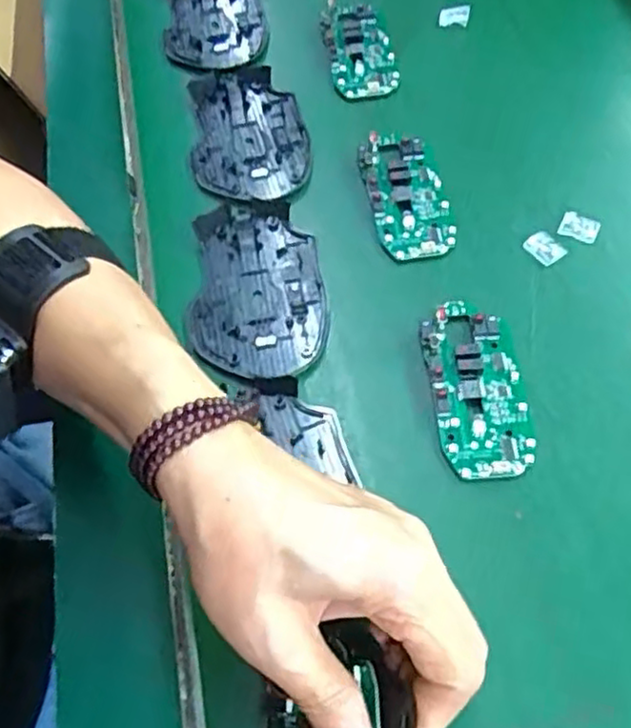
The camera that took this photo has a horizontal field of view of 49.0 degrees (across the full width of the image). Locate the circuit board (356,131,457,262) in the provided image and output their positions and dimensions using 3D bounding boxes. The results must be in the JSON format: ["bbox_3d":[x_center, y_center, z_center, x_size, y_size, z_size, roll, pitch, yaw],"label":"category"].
[{"bbox_3d":[0.054,-0.103,0.414,0.044,0.012,0.087,-11,61,-2],"label":"circuit board"}]

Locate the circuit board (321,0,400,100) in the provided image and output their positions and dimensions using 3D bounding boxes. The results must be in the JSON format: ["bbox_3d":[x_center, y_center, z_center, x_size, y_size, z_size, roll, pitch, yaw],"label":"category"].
[{"bbox_3d":[0.029,-0.216,0.474,0.043,0.016,0.081,-12,61,-3],"label":"circuit board"}]

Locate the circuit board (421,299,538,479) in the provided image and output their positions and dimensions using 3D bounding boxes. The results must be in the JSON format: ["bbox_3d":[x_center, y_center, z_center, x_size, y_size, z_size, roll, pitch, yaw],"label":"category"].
[{"bbox_3d":[0.081,0.009,0.349,0.045,0.013,0.097,-8,61,-1],"label":"circuit board"}]

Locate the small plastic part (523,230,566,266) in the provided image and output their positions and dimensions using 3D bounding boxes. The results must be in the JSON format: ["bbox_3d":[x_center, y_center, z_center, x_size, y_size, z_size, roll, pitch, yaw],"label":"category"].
[{"bbox_3d":[0.132,-0.067,0.399,0.016,0.005,0.020,-33,64,-14],"label":"small plastic part"}]

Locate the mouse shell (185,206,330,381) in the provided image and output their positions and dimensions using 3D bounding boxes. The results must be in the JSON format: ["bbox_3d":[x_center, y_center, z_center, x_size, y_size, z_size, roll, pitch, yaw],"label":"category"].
[{"bbox_3d":[-0.032,-0.040,0.382,0.074,0.013,0.109,0,61,4],"label":"mouse shell"}]

